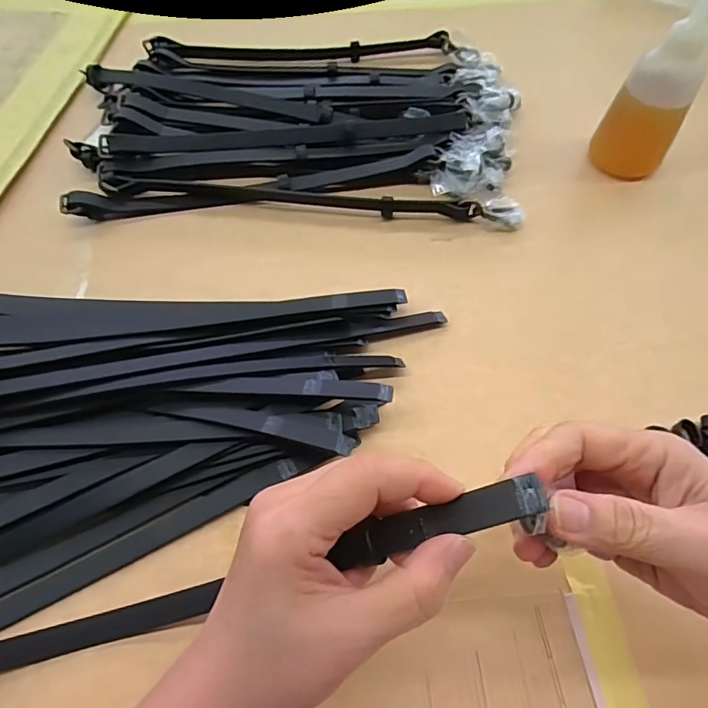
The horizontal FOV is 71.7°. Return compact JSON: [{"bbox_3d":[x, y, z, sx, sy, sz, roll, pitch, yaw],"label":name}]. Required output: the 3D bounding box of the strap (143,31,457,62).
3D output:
[{"bbox_3d":[-0.063,-0.350,0.554,0.344,0.015,0.029,3,59,3],"label":"strap"}]

